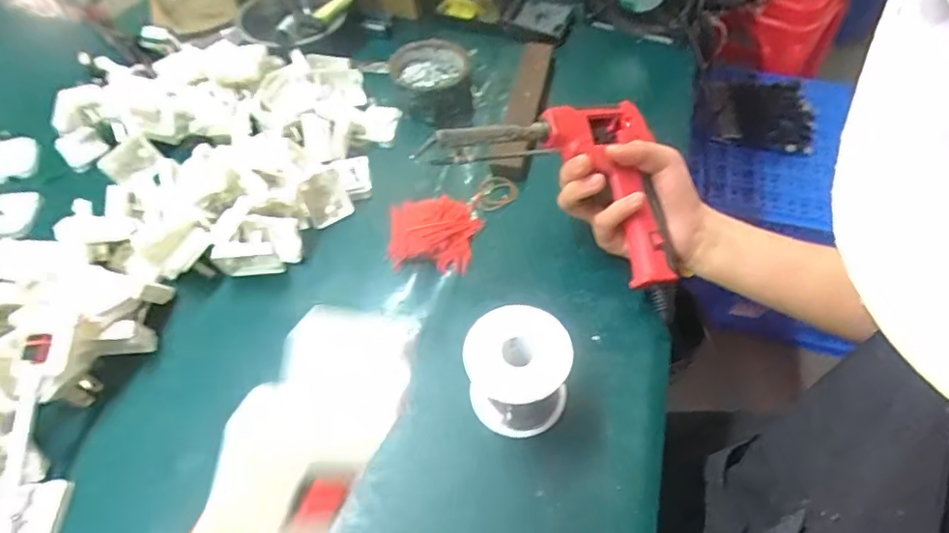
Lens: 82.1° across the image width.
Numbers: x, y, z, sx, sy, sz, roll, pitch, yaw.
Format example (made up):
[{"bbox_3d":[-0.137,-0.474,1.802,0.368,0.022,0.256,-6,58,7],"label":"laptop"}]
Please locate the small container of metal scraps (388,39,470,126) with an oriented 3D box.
[{"bbox_3d":[-0.044,-0.190,0.569,0.079,0.049,0.083,-11,55,-5],"label":"small container of metal scraps"}]

